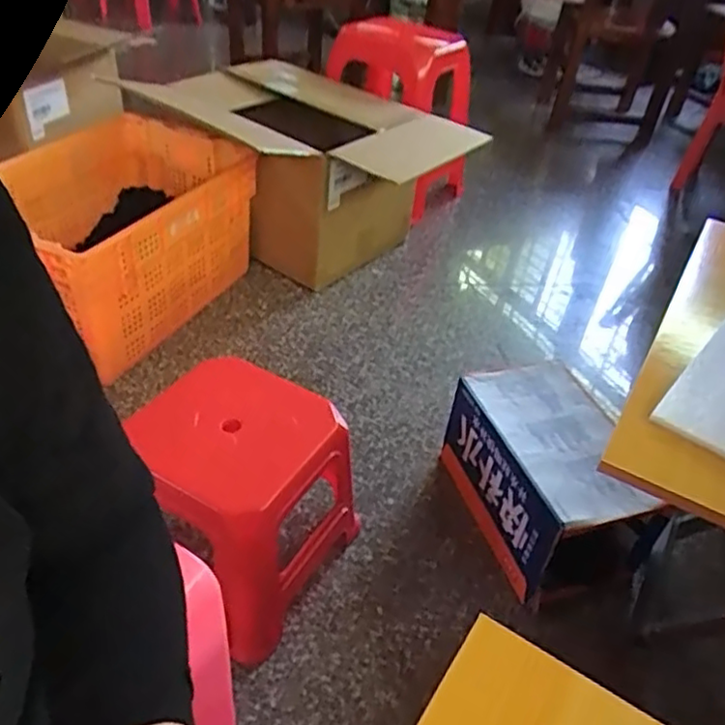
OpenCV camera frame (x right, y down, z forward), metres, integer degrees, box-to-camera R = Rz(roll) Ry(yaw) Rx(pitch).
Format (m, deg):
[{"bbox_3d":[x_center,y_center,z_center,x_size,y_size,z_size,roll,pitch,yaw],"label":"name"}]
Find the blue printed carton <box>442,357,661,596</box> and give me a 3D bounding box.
[{"bbox_3d":[0.300,0.185,1.110,0.217,0.203,0.344,-6,41,-14],"label":"blue printed carton"}]

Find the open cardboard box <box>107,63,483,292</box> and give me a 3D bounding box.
[{"bbox_3d":[-0.134,-0.458,1.685,0.468,0.424,0.701,-29,51,-35],"label":"open cardboard box"}]

